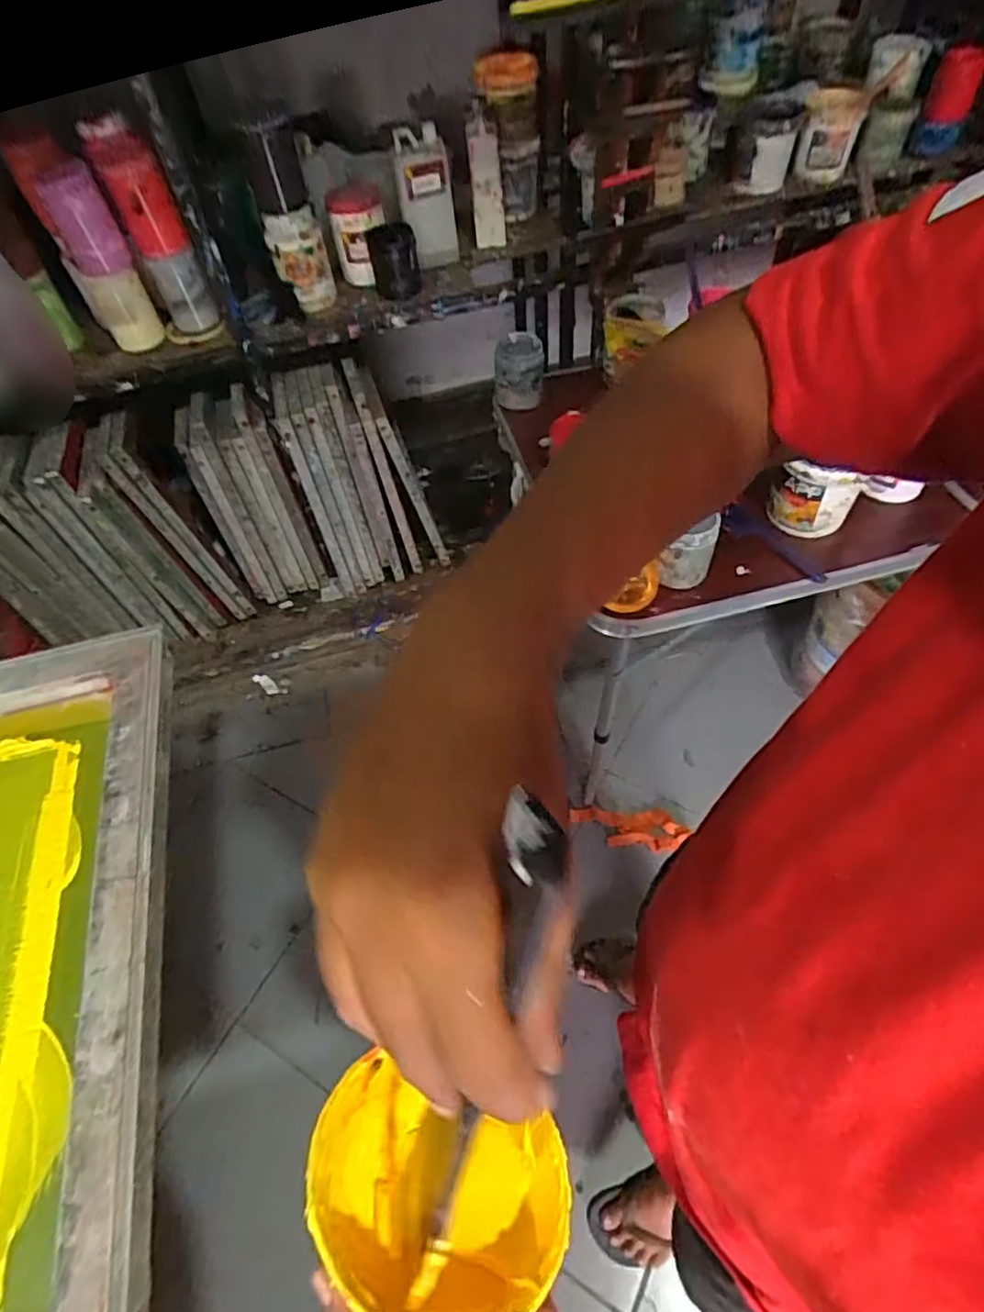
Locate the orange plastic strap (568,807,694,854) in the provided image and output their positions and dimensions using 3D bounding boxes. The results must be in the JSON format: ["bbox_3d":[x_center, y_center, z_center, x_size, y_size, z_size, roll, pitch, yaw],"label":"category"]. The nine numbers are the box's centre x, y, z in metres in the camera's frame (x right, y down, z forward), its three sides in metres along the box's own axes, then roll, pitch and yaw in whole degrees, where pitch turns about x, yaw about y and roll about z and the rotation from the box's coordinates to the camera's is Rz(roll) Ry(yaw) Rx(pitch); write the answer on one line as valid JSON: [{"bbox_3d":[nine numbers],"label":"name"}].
[{"bbox_3d":[0.293,0.367,1.428,0.245,0.033,0.092,4,57,5],"label":"orange plastic strap"}]

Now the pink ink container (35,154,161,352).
[{"bbox_3d":[-0.652,-0.662,1.113,0.087,0.272,0.066,-28,60,-15],"label":"pink ink container"}]

